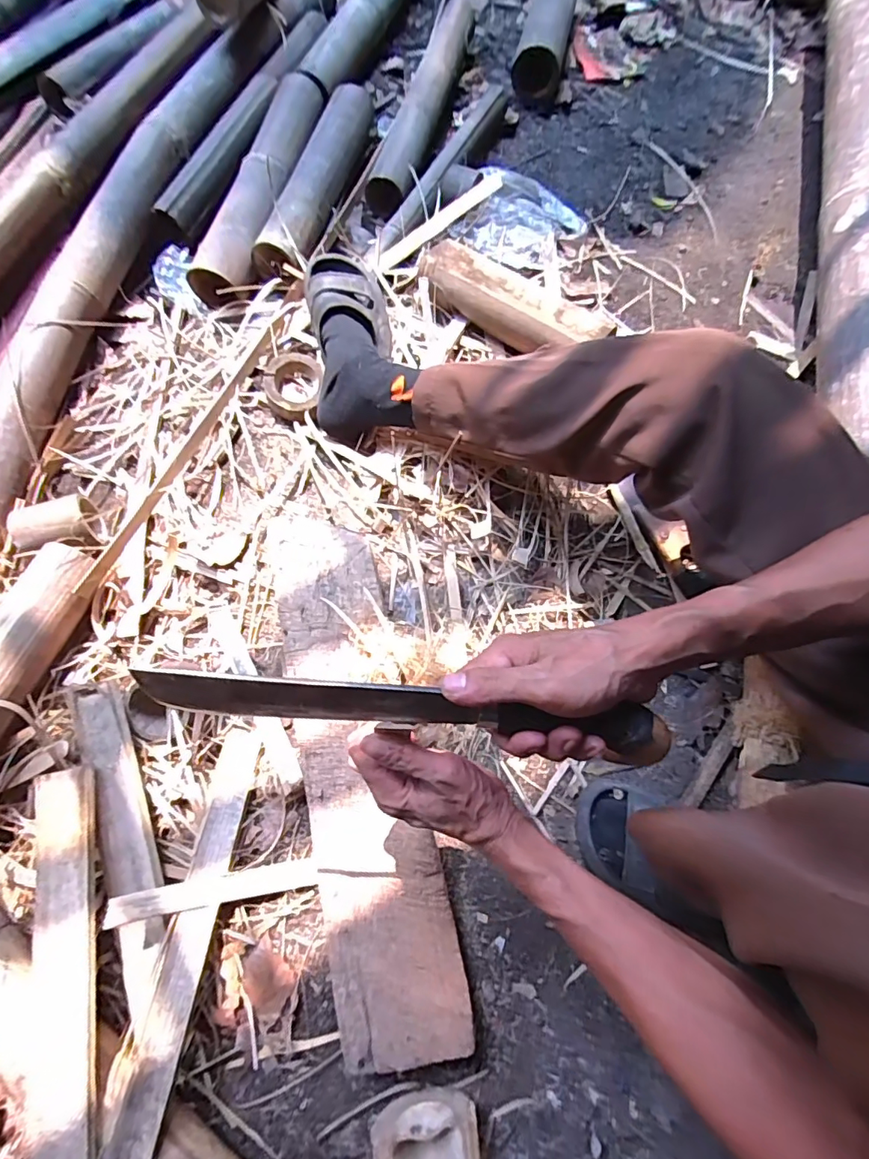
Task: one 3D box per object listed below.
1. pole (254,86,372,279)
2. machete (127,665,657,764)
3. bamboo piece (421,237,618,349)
[{"bbox_3d":[-0.183,-0.653,0.815,0.075,0.062,0.435,12,71,6],"label":"pole"},{"bbox_3d":[-0.011,0.082,0.310,0.315,0.033,0.028,7,70,-3],"label":"machete"},{"bbox_3d":[0.110,-0.387,0.725,0.291,0.063,0.087,36,75,14],"label":"bamboo piece"}]

